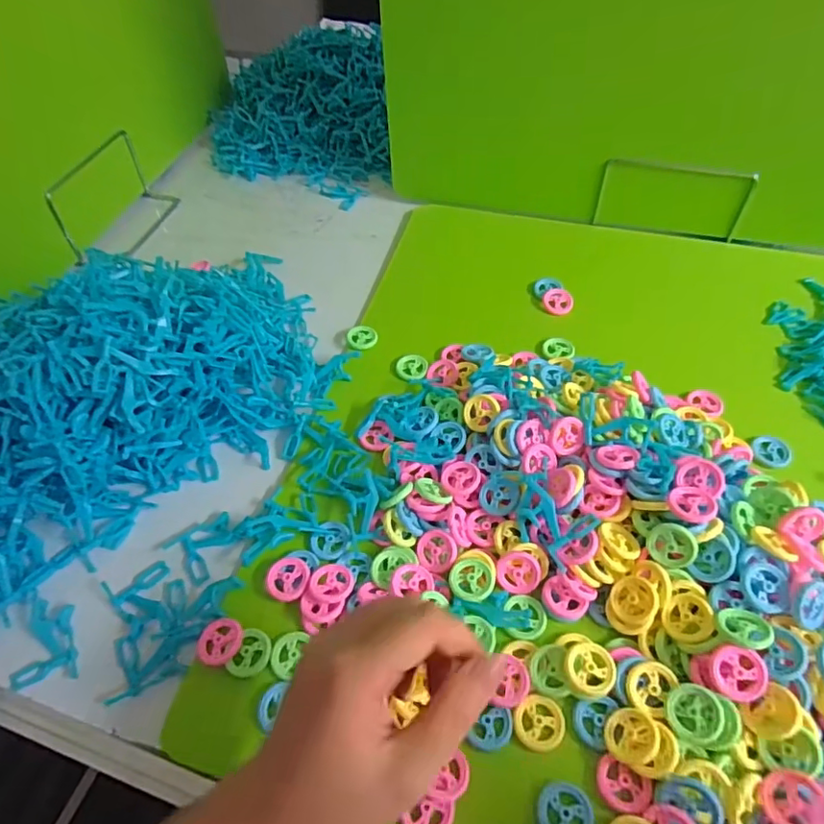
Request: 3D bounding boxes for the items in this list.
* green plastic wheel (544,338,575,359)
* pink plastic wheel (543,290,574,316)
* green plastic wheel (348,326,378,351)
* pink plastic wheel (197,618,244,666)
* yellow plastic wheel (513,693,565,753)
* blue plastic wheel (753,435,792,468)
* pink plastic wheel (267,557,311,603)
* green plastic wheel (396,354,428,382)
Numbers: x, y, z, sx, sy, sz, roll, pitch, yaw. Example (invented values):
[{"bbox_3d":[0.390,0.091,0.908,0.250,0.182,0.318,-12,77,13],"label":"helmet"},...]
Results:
[{"bbox_3d":[0.138,-0.060,0.529,0.028,0.004,0.025,4,50,4],"label":"green plastic wheel"},{"bbox_3d":[0.146,-0.110,0.566,0.029,0.006,0.029,0,74,1],"label":"pink plastic wheel"},{"bbox_3d":[-0.048,-0.071,0.544,0.029,0.007,0.031,0,50,0],"label":"green plastic wheel"},{"bbox_3d":[-0.126,0.151,0.373,0.030,0.007,0.030,0,50,0],"label":"pink plastic wheel"},{"bbox_3d":[0.076,0.184,0.335,0.029,0.004,0.029,0,50,0],"label":"yellow plastic wheel"},{"bbox_3d":[0.289,0.033,0.455,0.029,0.007,0.028,0,50,0],"label":"blue plastic wheel"},{"bbox_3d":[-0.086,0.116,0.395,0.029,0.007,0.032,0,50,1],"label":"pink plastic wheel"},{"bbox_3d":[0.000,-0.041,0.522,0.028,0.006,0.026,0,50,0],"label":"green plastic wheel"}]

